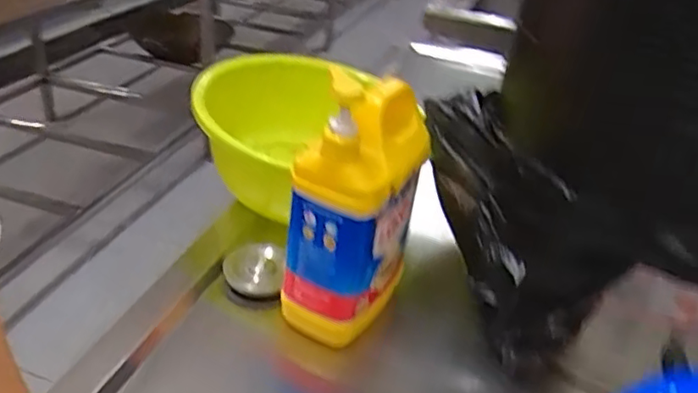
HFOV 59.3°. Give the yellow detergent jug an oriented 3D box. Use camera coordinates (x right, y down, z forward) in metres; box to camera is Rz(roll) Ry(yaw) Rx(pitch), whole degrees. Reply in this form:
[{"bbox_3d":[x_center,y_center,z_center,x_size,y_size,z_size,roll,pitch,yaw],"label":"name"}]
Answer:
[{"bbox_3d":[0.008,0.011,0.620,0.096,0.253,0.131,21,35,21],"label":"yellow detergent jug"}]

